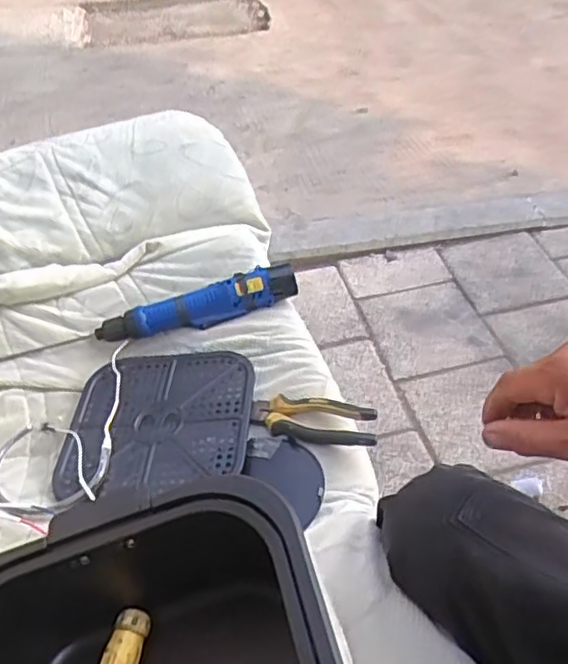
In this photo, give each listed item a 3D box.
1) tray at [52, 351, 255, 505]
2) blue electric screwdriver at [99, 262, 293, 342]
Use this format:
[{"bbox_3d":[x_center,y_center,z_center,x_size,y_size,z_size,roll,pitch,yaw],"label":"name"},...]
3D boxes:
[{"bbox_3d":[-0.147,0.102,0.751,0.213,0.024,0.199,-2,44,1],"label":"tray"},{"bbox_3d":[-0.116,-0.039,0.850,0.268,0.041,0.048,-13,45,-10],"label":"blue electric screwdriver"}]

